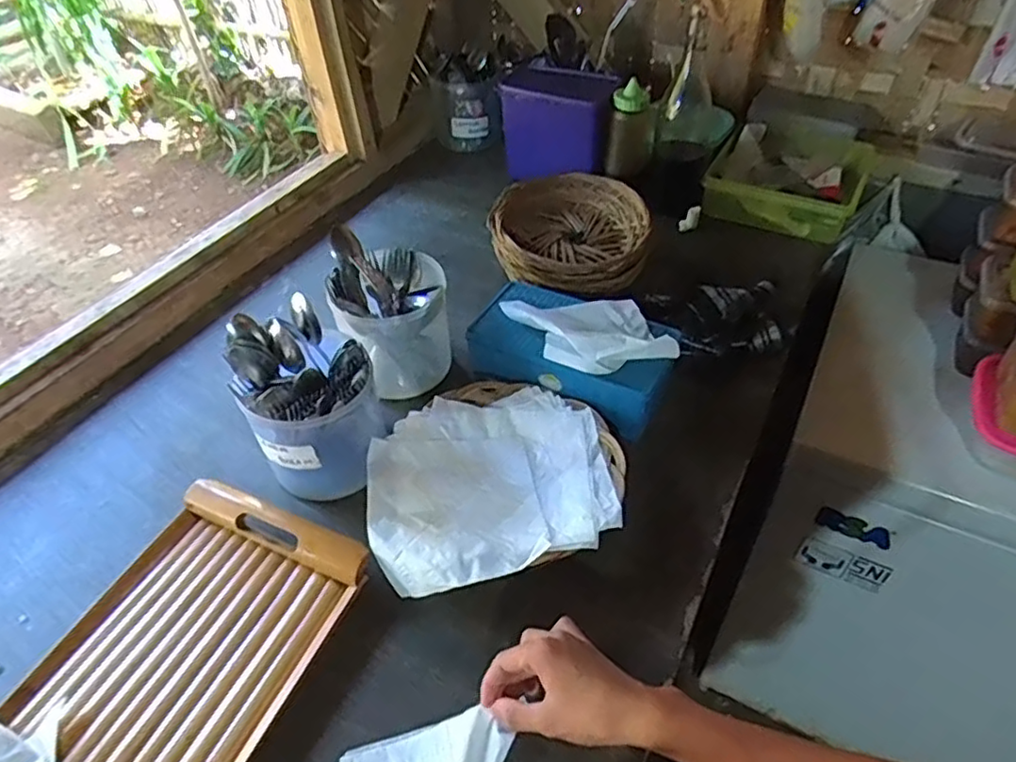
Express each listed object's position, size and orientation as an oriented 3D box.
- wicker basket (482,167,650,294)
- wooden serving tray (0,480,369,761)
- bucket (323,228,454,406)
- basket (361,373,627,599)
[{"bbox_3d":[0.088,-0.213,0.927,0.221,0.068,0.224,2,45,5],"label":"wicker basket"},{"bbox_3d":[-0.306,0.260,0.575,0.228,0.043,0.338,17,49,19],"label":"wooden serving tray"},{"bbox_3d":[-0.146,-0.082,0.825,0.134,0.163,0.152,-12,46,-9],"label":"bucket"},{"bbox_3d":[-0.017,0.105,0.701,0.266,0.053,0.247,-2,45,2],"label":"basket"}]

